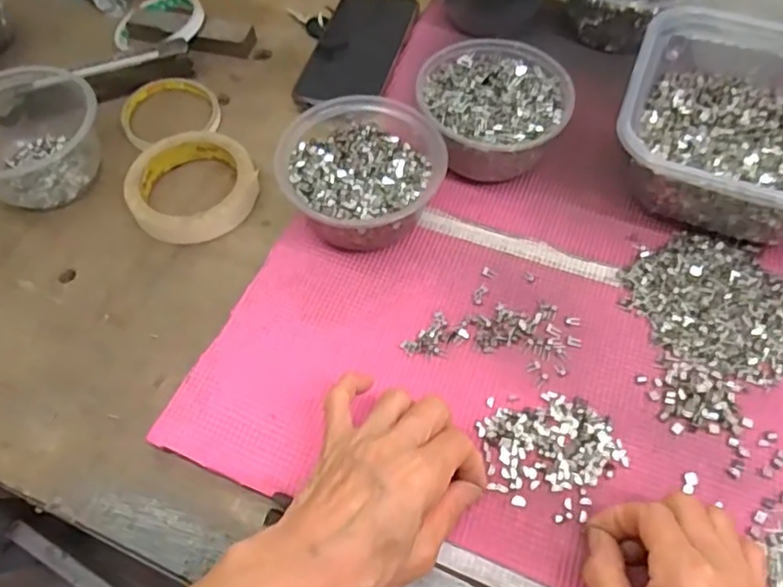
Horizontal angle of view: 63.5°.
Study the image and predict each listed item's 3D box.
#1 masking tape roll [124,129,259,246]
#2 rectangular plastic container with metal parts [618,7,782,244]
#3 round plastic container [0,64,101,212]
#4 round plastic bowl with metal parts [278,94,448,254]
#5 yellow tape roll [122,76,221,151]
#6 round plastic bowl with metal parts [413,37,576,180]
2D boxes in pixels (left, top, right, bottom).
[{"bbox_3d":[-0.156,-0.085,0.497,0.097,0.019,0.098,-1,61,2],"label":"masking tape roll"},{"bbox_3d":[0.258,-0.121,0.468,0.170,0.075,0.165,19,61,13],"label":"rectangular plastic container with metal parts"},{"bbox_3d":[-0.289,-0.127,0.500,0.110,0.059,0.116,-1,61,2],"label":"round plastic container"},{"bbox_3d":[-0.021,-0.086,0.464,0.109,0.056,0.114,0,58,0],"label":"round plastic bowl with metal parts"},{"bbox_3d":[-0.195,-0.163,0.560,0.082,0.014,0.078,-1,61,2],"label":"yellow tape roll"},{"bbox_3d":[0.078,-0.141,0.492,0.109,0.059,0.114,0,58,0],"label":"round plastic bowl with metal parts"}]

